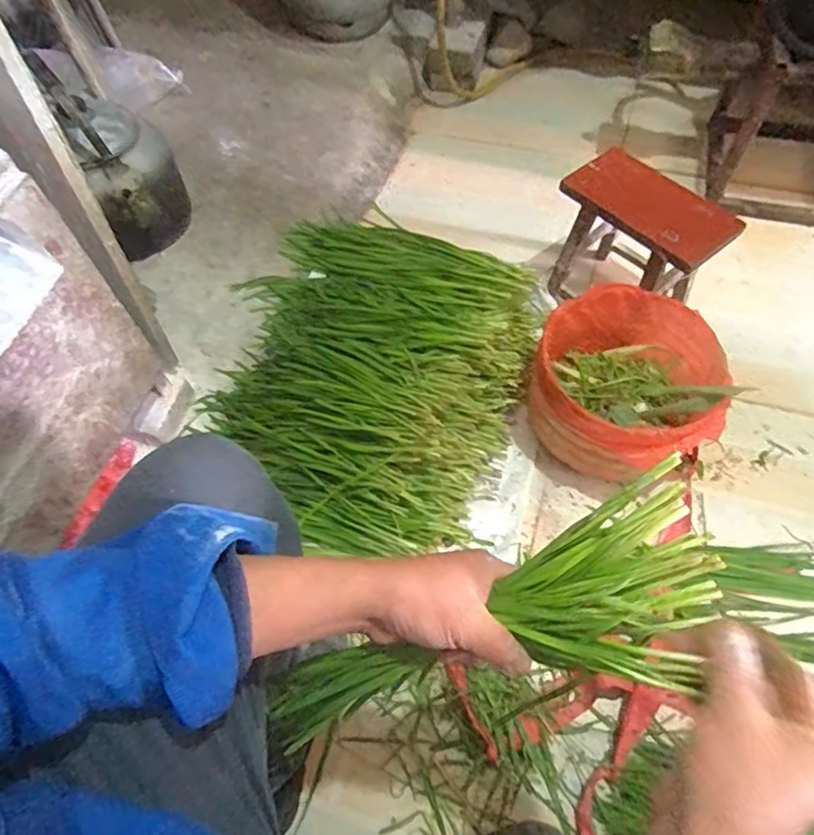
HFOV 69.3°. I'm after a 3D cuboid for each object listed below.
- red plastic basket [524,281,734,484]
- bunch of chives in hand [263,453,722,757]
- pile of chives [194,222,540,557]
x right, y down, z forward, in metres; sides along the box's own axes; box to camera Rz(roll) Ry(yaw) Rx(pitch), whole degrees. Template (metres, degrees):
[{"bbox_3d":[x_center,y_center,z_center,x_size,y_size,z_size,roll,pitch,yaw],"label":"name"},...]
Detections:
[{"bbox_3d":[0.356,-0.052,0.976,0.274,0.191,0.283,-1,60,2],"label":"red plastic basket"},{"bbox_3d":[0.052,0.174,0.428,0.355,0.046,0.117,-30,60,15],"label":"bunch of chives in hand"},{"bbox_3d":[-0.057,-0.137,1.052,0.530,0.159,0.645,9,61,8],"label":"pile of chives"}]

